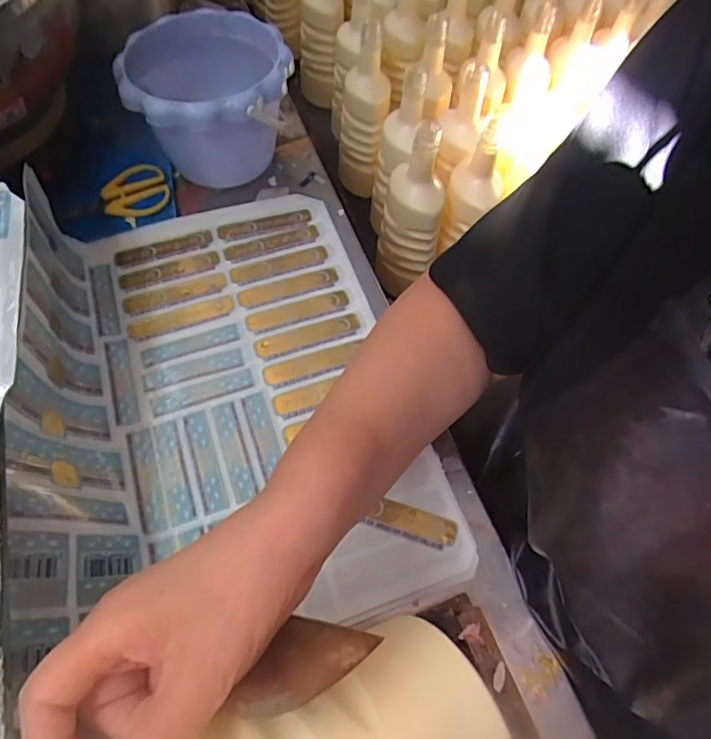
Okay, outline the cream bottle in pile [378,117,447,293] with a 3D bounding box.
[{"bbox_3d":[0.076,-0.204,0.733,0.079,0.242,0.073,9,59,2],"label":"cream bottle in pile"}]

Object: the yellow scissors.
[{"bbox_3d":[-0.234,-0.171,0.551,0.104,0.017,0.052,-21,62,-16],"label":"yellow scissors"}]

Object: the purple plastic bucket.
[{"bbox_3d":[-0.144,-0.260,0.554,0.157,0.119,0.149,2,59,-3],"label":"purple plastic bucket"}]

